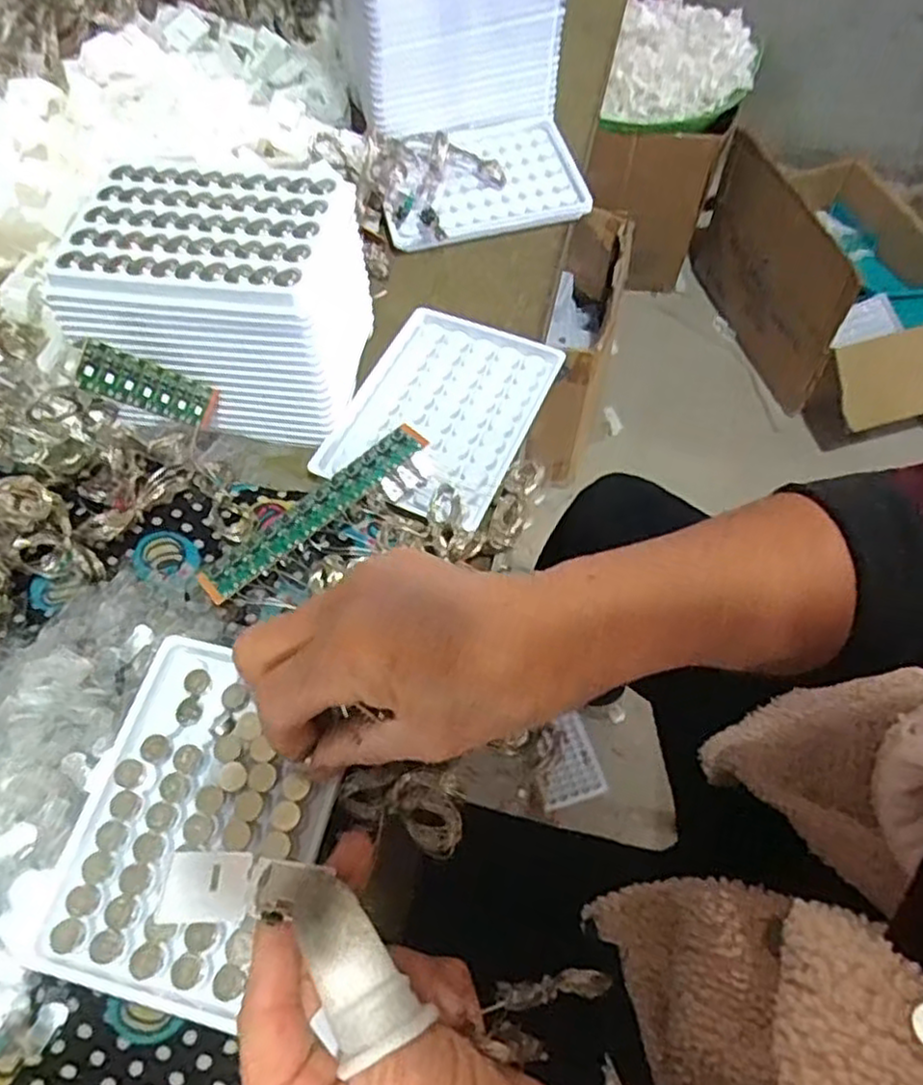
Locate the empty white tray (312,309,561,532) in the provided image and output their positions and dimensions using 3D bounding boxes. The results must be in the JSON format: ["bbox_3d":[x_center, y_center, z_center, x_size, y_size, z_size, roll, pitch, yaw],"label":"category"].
[{"bbox_3d":[-0.012,-0.073,0.390,0.096,0.009,0.126,21,64,12],"label":"empty white tray"}]

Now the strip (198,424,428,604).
[{"bbox_3d":[-0.069,-0.014,0.352,0.124,0.017,0.019,-38,67,-18],"label":"strip"}]

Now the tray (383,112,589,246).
[{"bbox_3d":[0.012,-0.241,0.479,0.127,0.017,0.099,-11,62,-5],"label":"tray"}]

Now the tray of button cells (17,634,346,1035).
[{"bbox_3d":[-0.102,0.106,0.284,0.092,0.010,0.127,12,63,8],"label":"tray of button cells"}]

